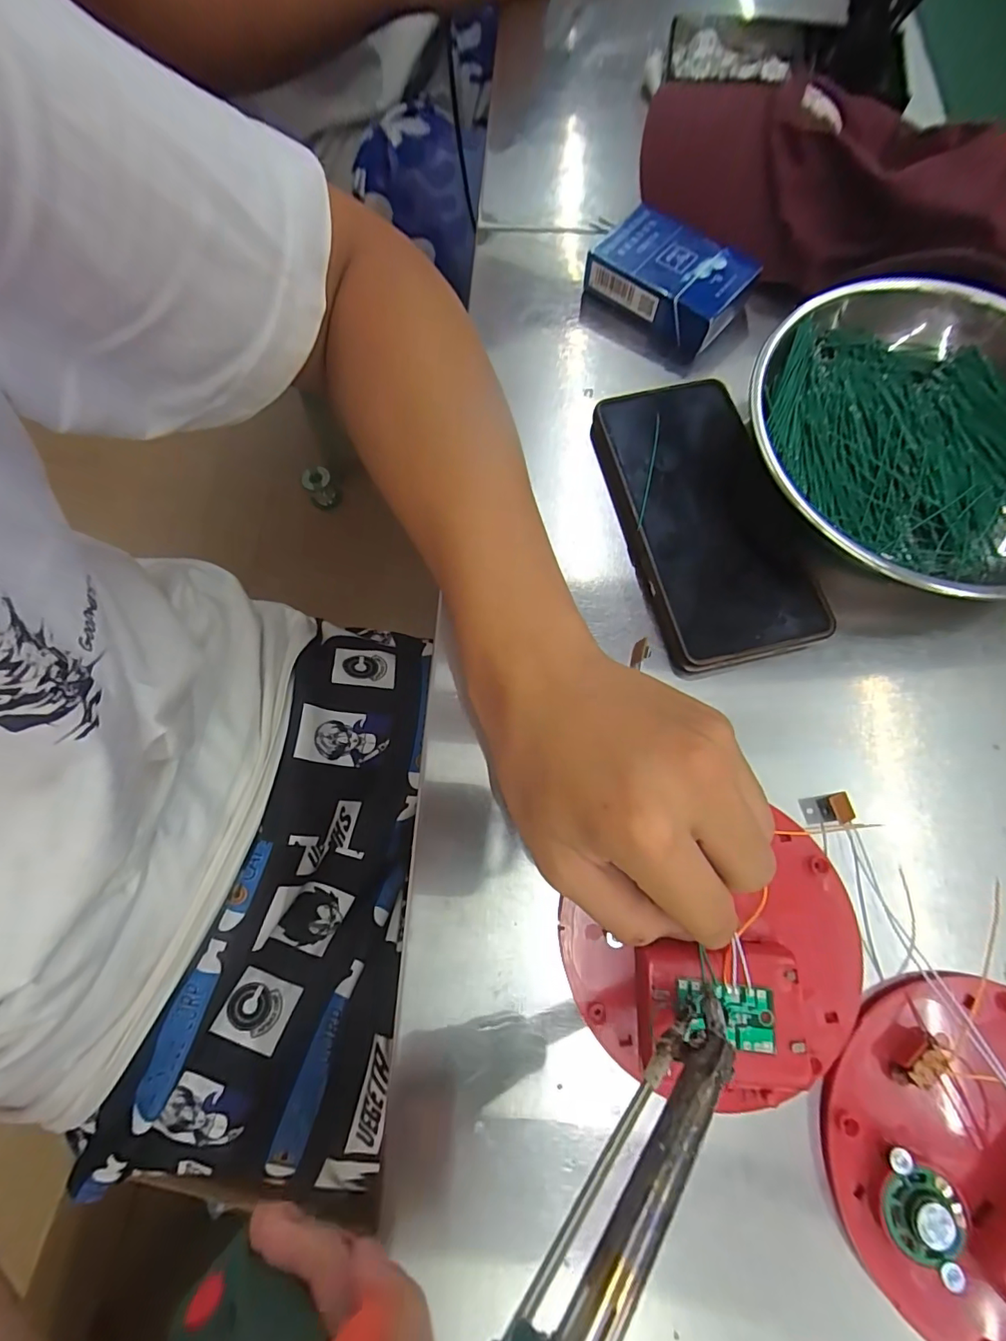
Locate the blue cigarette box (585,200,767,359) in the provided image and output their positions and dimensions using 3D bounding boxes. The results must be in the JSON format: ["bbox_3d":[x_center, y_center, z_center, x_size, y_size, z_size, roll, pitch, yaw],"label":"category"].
[{"bbox_3d":[0.102,-0.241,0.300,0.085,0.023,0.057,39,78,10],"label":"blue cigarette box"}]

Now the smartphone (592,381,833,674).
[{"bbox_3d":[0.107,-0.084,0.258,0.085,0.007,0.163,-12,74,-3],"label":"smartphone"}]

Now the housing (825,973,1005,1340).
[{"bbox_3d":[0.183,0.181,0.181,0.118,0.023,0.108,0,74,0],"label":"housing"}]

